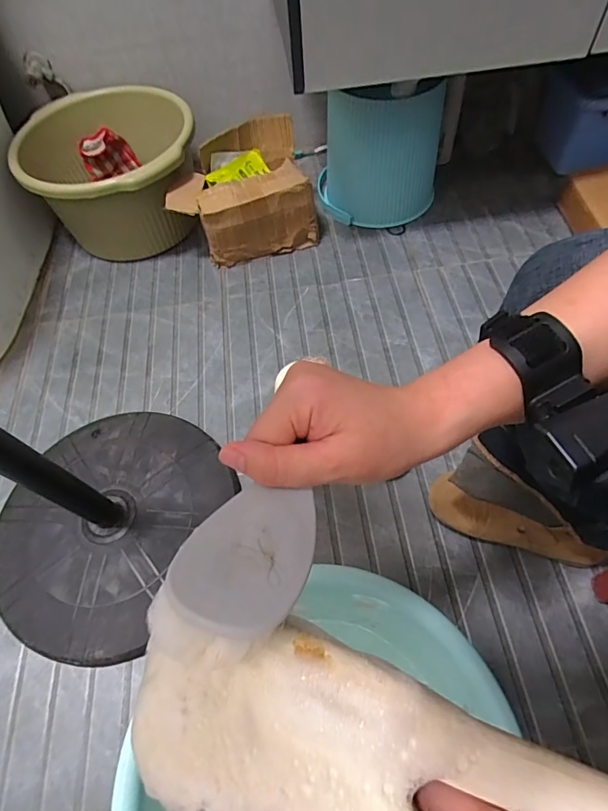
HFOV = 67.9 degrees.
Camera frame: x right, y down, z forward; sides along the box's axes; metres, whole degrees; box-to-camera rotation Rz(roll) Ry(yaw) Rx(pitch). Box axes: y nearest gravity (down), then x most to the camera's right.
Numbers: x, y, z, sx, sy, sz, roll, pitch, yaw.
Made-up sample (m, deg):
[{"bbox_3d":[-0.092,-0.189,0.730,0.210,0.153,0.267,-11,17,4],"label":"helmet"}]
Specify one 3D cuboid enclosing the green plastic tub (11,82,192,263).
[{"bbox_3d":[-0.395,-0.488,0.984,0.345,0.224,0.328,-13,60,-3],"label":"green plastic tub"}]

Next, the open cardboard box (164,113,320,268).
[{"bbox_3d":[-0.130,-0.433,0.950,0.283,0.198,0.174,-15,60,-4],"label":"open cardboard box"}]

